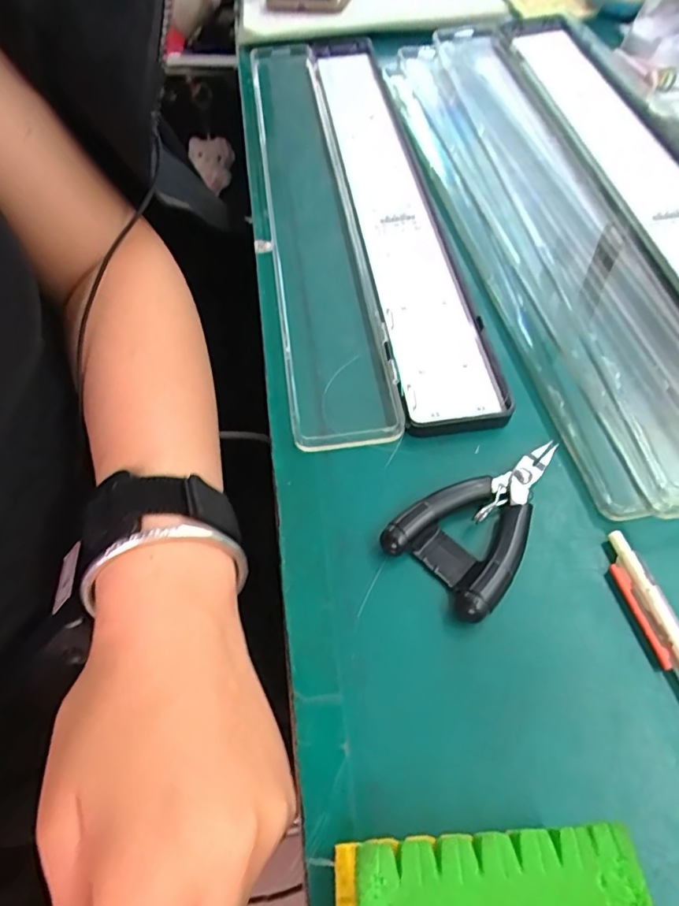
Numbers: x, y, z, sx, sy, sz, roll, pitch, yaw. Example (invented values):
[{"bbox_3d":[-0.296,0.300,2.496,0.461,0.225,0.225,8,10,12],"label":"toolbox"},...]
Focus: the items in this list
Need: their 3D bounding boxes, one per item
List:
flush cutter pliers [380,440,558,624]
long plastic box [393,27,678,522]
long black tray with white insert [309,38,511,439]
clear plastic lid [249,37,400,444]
[{"bbox_3d":[0.068,0.026,0.247,0.091,0.013,0.053,-41,63,-21],"label":"flush cutter pliers"},{"bbox_3d":[0.118,-0.157,0.350,0.087,0.039,0.436,-10,57,-3],"label":"long plastic box"},{"bbox_3d":[0.032,-0.179,0.381,0.054,0.023,0.396,-9,57,-2],"label":"long black tray with white insert"},{"bbox_3d":[-0.024,-0.177,0.383,0.057,0.015,0.411,-9,57,-2],"label":"clear plastic lid"}]

